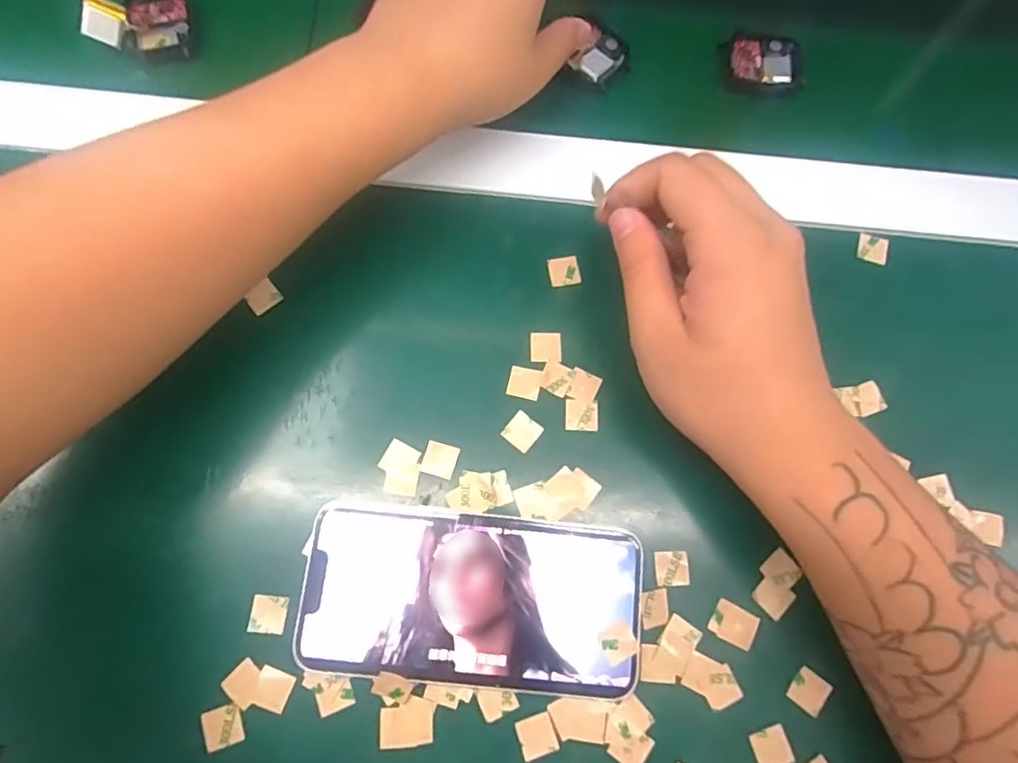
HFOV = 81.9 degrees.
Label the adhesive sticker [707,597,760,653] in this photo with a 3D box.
[{"bbox_3d":[0.101,0.109,0.261,0.020,0.004,0.016,27,76,7],"label":"adhesive sticker"}]

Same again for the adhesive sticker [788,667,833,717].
[{"bbox_3d":[0.132,0.136,0.256,0.016,0.004,0.016,37,77,9],"label":"adhesive sticker"}]

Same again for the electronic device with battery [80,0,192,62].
[{"bbox_3d":[-0.205,-0.203,0.322,0.045,0.026,0.044,4,74,1],"label":"electronic device with battery"}]

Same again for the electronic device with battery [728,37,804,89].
[{"bbox_3d":[0.149,-0.185,0.340,0.041,0.006,0.031,4,74,1],"label":"electronic device with battery"}]

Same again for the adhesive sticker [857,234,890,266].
[{"bbox_3d":[0.195,-0.071,0.313,0.015,0.004,0.015,16,75,4],"label":"adhesive sticker"}]

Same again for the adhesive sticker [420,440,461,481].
[{"bbox_3d":[-0.032,0.037,0.274,0.015,0.004,0.015,16,75,4],"label":"adhesive sticker"}]

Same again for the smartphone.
[{"bbox_3d":[-0.015,0.094,0.256,0.142,0.012,0.071,6,74,1],"label":"smartphone"}]

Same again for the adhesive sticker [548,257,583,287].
[{"bbox_3d":[0.029,-0.057,0.301,0.016,0.004,0.015,-10,75,-4],"label":"adhesive sticker"}]

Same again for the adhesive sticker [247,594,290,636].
[{"bbox_3d":[-0.105,0.102,0.256,0.016,0.004,0.016,7,73,-4],"label":"adhesive sticker"}]

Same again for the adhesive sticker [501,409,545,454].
[{"bbox_3d":[0.006,0.024,0.280,0.015,0.004,0.015,38,77,9],"label":"adhesive sticker"}]

